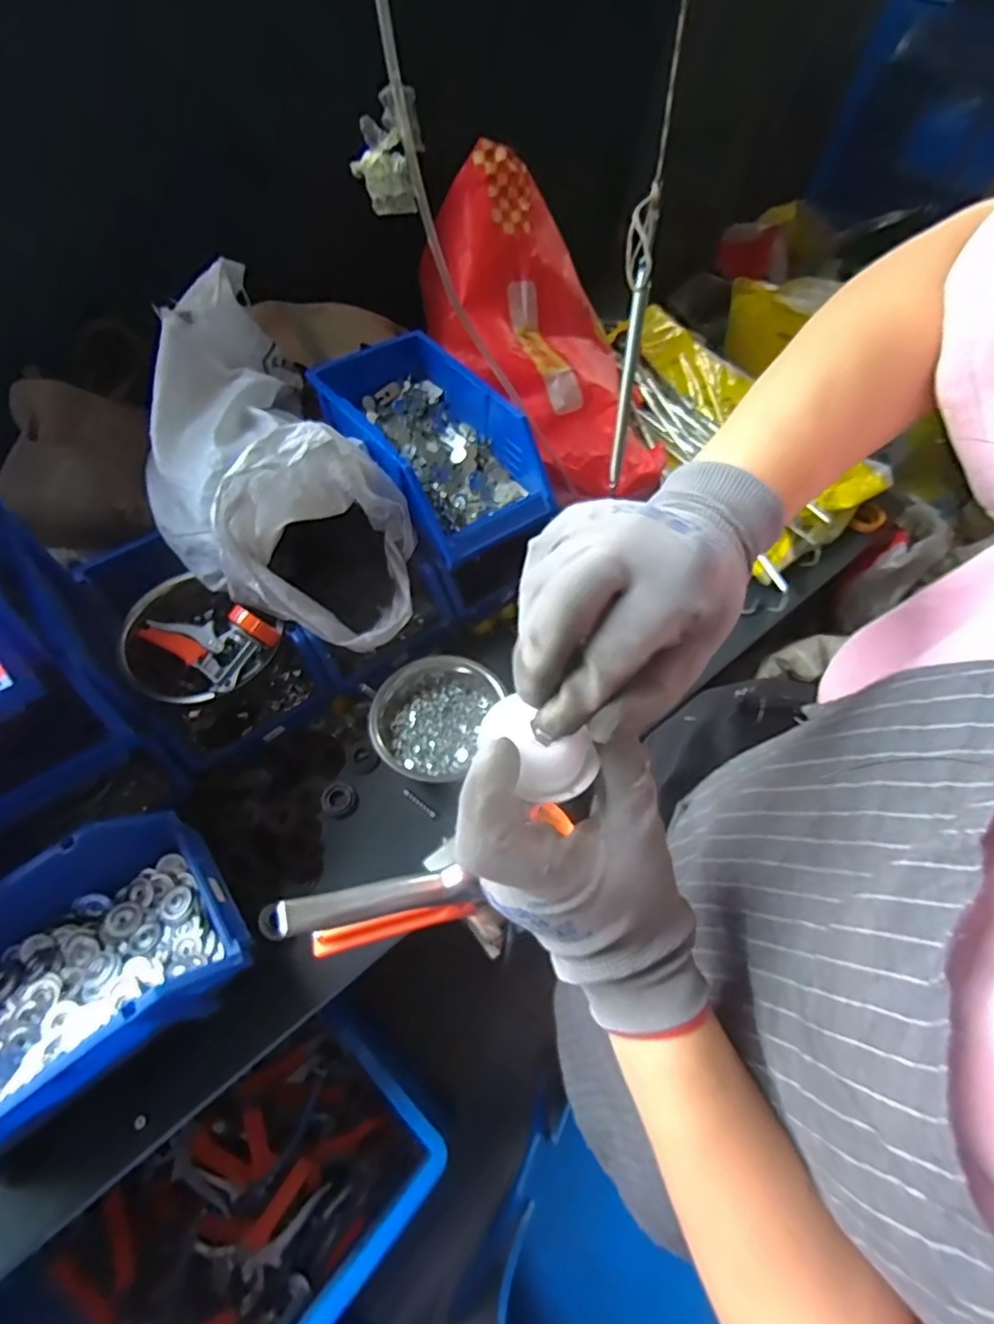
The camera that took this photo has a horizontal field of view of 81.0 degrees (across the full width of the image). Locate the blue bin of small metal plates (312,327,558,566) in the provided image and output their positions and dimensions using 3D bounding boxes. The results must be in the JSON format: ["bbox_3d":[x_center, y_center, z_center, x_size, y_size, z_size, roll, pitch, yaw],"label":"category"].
[{"bbox_3d":[-0.099,-0.326,0.858,0.209,0.119,0.374,-34,65,-19],"label":"blue bin of small metal plates"}]

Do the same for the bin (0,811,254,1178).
[{"bbox_3d":[-0.451,0.329,0.574,0.363,0.127,0.204,-34,65,-19],"label":"bin"}]

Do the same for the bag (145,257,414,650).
[{"bbox_3d":[-0.302,-0.231,0.771,0.276,0.258,0.426,-34,65,-19],"label":"bag"}]

